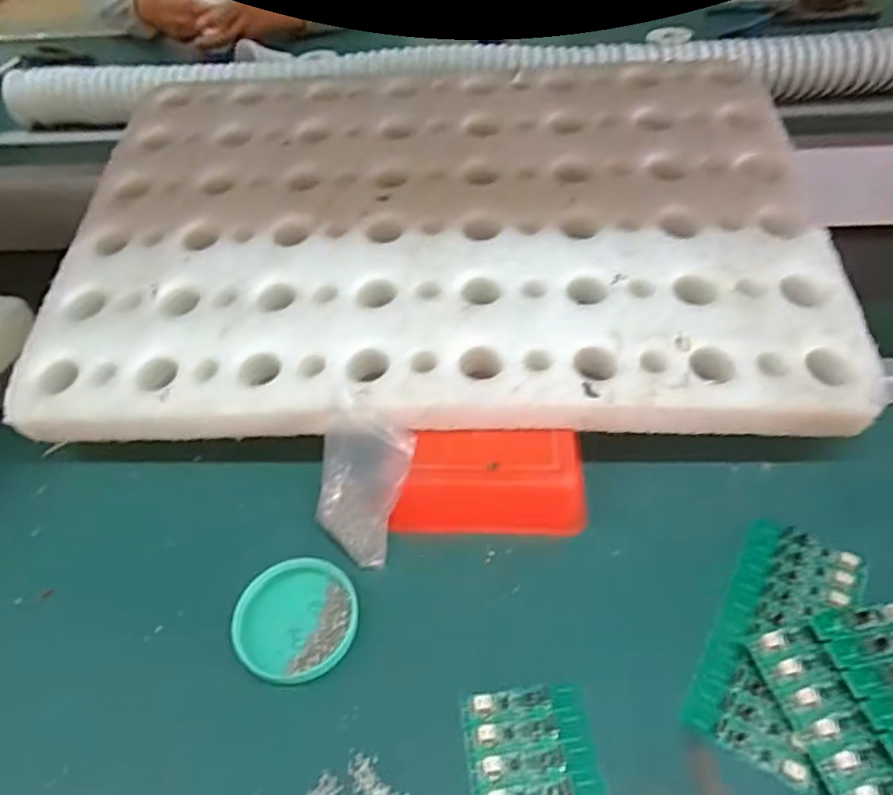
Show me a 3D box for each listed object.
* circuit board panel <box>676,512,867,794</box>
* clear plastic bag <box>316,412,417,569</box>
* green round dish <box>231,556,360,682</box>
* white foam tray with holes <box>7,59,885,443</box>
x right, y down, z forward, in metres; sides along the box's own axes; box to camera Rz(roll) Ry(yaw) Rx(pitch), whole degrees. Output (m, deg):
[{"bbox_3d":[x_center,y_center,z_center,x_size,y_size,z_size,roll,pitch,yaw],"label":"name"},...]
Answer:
[{"bbox_3d":[0.179,0.126,0.335,0.060,0.006,0.136,25,55,24],"label":"circuit board panel"},{"bbox_3d":[-0.052,0.049,0.368,0.059,0.096,0.010,30,30,22],"label":"clear plastic bag"},{"bbox_3d":[-0.084,0.123,0.353,0.064,0.011,0.069,-2,48,3],"label":"green round dish"},{"bbox_3d":[-0.010,-0.144,0.480,0.543,0.021,0.387,-1,58,4],"label":"white foam tray with holes"}]

